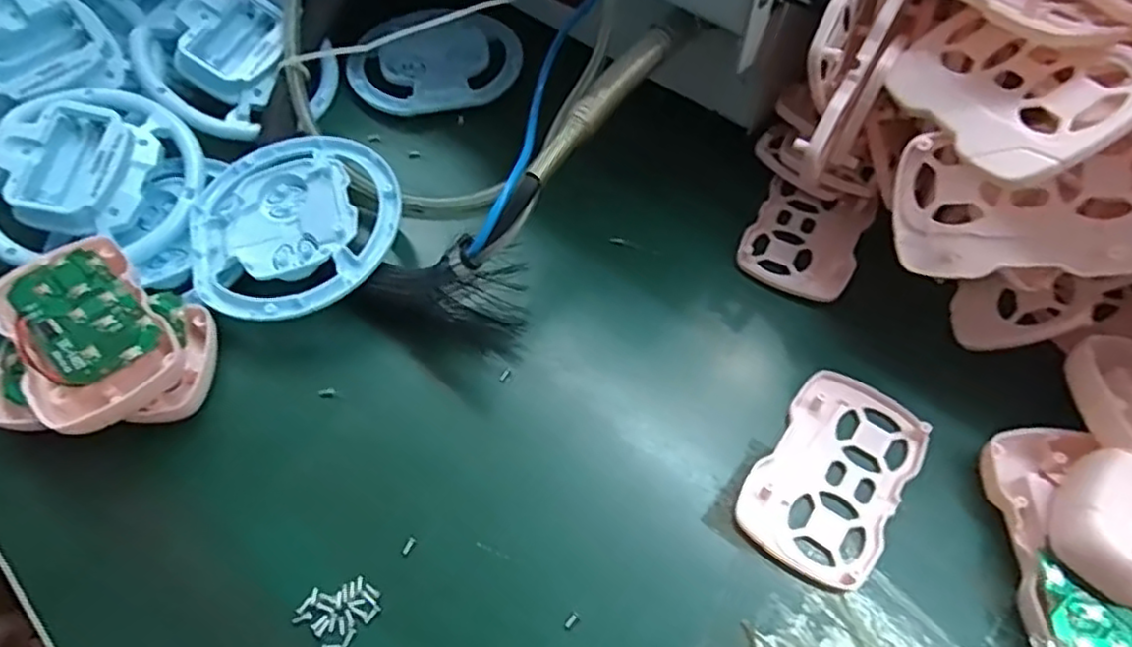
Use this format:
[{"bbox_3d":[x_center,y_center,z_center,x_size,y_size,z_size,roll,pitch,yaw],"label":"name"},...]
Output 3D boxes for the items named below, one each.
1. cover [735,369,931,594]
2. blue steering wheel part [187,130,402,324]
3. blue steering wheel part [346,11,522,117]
[{"bbox_3d":[0.112,0.061,0.278,0.054,0.004,0.089,32,65,18],"label":"cover"},{"bbox_3d":[-0.133,-0.052,0.328,0.100,0.013,0.106,0,60,0],"label":"blue steering wheel part"},{"bbox_3d":[-0.080,-0.165,0.412,0.102,0.018,0.089,-14,60,-7],"label":"blue steering wheel part"}]

